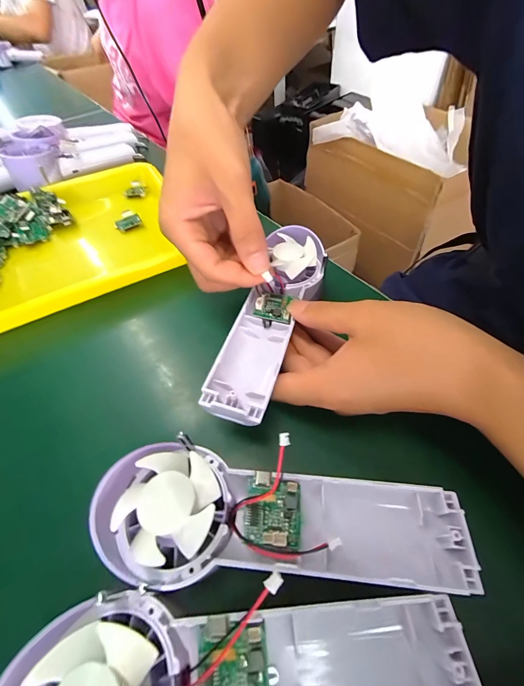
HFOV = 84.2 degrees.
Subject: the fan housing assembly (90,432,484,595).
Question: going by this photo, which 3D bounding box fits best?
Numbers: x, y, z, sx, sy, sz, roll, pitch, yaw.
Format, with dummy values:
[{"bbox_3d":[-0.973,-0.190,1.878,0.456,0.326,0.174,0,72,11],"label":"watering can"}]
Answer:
[{"bbox_3d":[0.010,0.084,0.138,0.171,0.024,0.059,4,53,6],"label":"fan housing assembly"}]

